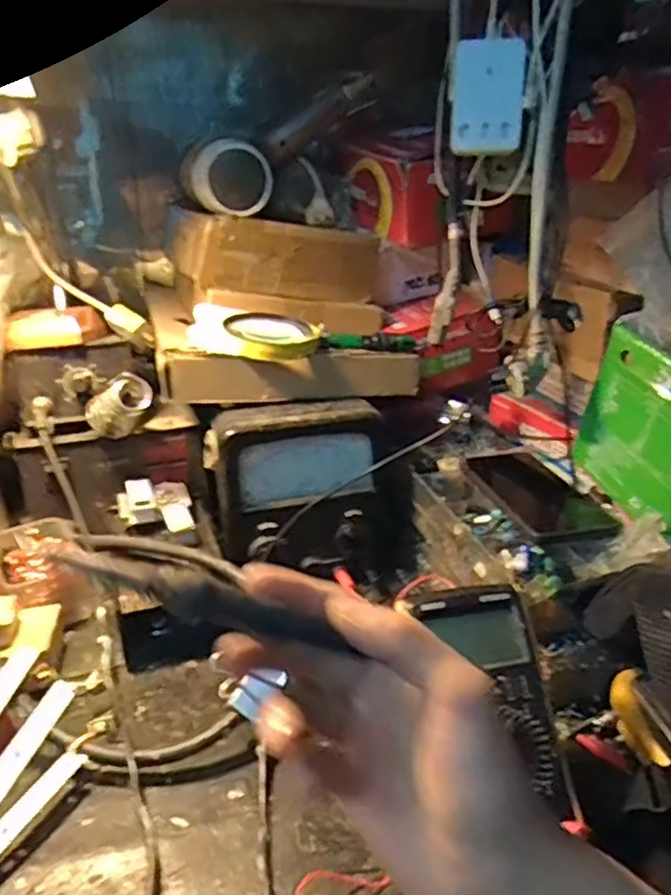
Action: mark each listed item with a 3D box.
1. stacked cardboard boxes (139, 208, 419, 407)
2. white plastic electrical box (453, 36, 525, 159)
[{"bbox_3d":[-0.059,-0.149,0.712,0.257,0.152,0.198,-4,23,-10],"label":"stacked cardboard boxes"},{"bbox_3d":[0.115,-0.265,0.512,0.052,0.078,0.020,6,23,14],"label":"white plastic electrical box"}]

